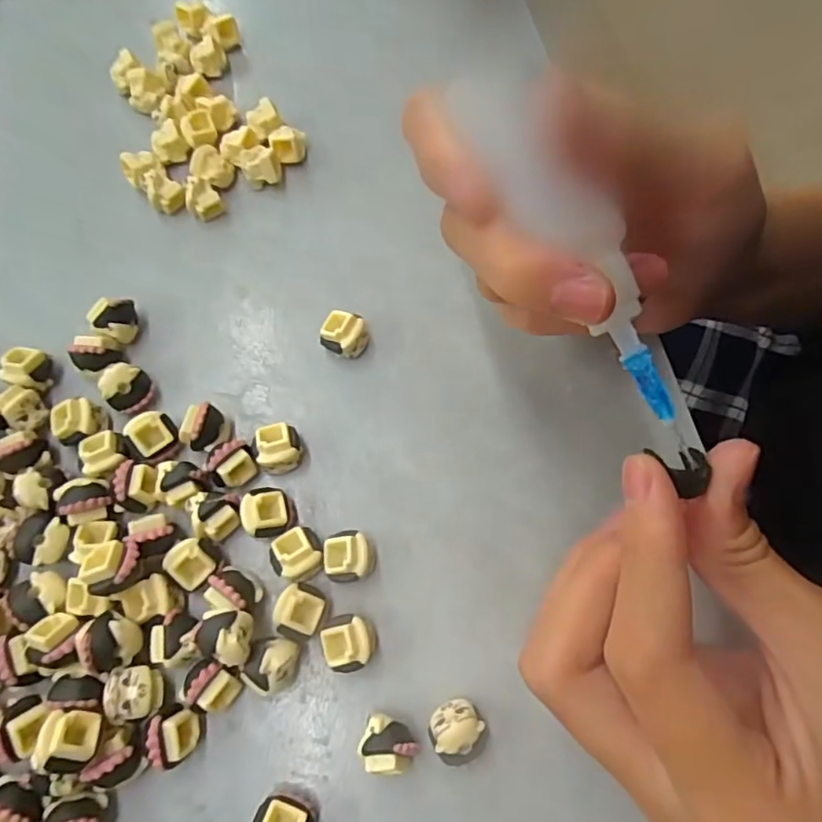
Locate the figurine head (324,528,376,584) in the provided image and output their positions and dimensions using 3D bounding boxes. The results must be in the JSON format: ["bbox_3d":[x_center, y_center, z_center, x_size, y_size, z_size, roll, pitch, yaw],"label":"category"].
[{"bbox_3d":[-0.020,0.047,0.186,0.016,0.014,0.016,-1,71,-2],"label":"figurine head"}]

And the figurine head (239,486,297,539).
[{"bbox_3d":[-0.047,0.034,0.191,0.016,0.014,0.016,-8,71,-4],"label":"figurine head"}]

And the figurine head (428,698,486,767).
[{"bbox_3d":[0.013,0.093,0.169,0.016,0.015,0.014,-33,75,-12],"label":"figurine head"}]

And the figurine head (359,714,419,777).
[{"bbox_3d":[-0.007,0.097,0.167,0.015,0.016,0.013,25,72,7],"label":"figurine head"}]

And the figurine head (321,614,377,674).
[{"bbox_3d":[-0.019,0.071,0.178,0.016,0.013,0.016,0,71,-1],"label":"figurine head"}]

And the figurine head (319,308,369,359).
[{"bbox_3d":[-0.024,-0.028,0.212,0.016,0.014,0.016,0,71,-1],"label":"figurine head"}]

